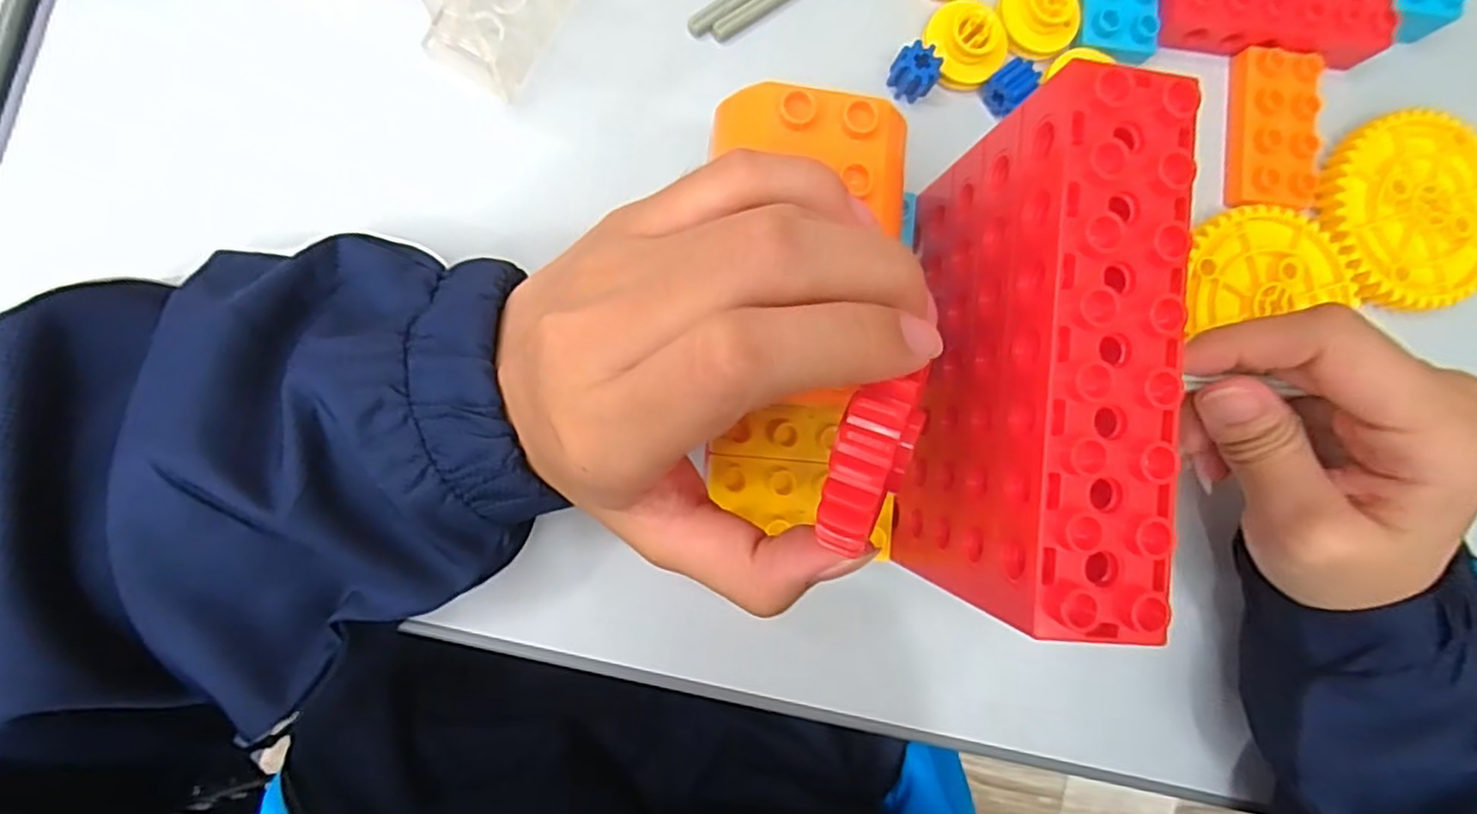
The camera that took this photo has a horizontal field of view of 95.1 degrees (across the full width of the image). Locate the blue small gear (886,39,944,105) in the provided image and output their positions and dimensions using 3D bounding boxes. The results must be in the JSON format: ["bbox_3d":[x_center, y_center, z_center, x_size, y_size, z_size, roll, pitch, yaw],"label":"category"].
[{"bbox_3d":[0.066,-0.127,0.256,0.017,0.016,0.016,0,88,-7],"label":"blue small gear"}]

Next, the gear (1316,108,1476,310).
[{"bbox_3d":[0.277,-0.080,0.276,0.076,0.008,0.076,-2,88,-7],"label":"gear"}]

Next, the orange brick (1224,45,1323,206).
[{"bbox_3d":[0.216,-0.113,0.273,0.034,0.011,0.063,0,88,-7],"label":"orange brick"}]

